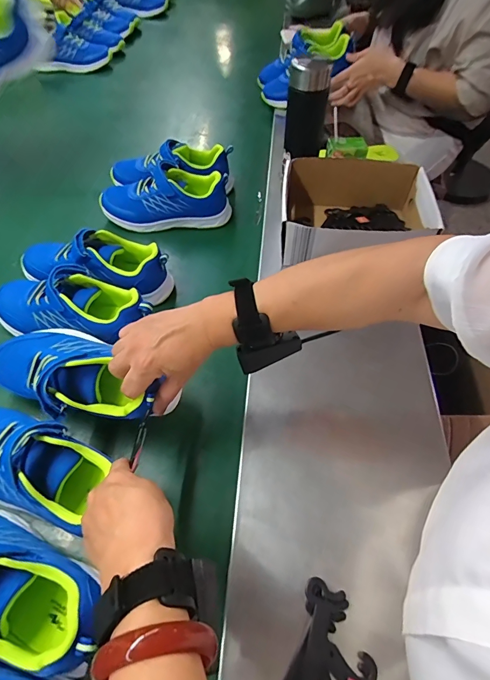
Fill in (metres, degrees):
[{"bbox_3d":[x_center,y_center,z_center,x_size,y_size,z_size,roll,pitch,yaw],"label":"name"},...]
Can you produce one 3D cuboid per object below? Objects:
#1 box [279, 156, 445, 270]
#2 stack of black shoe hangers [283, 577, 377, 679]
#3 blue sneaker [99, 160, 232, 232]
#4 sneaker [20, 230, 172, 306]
[{"bbox_3d":[0.178,-0.205,0.629,0.227,0.088,0.213,9,56,4],"label":"box"},{"bbox_3d":[0.071,0.285,0.329,0.079,0.020,0.109,27,59,16],"label":"stack of black shoe hangers"},{"bbox_3d":[-0.146,-0.258,0.702,0.236,0.100,0.090,2,55,-1],"label":"blue sneaker"},{"bbox_3d":[-0.238,-0.117,0.586,0.240,0.091,0.077,6,55,2],"label":"sneaker"}]

